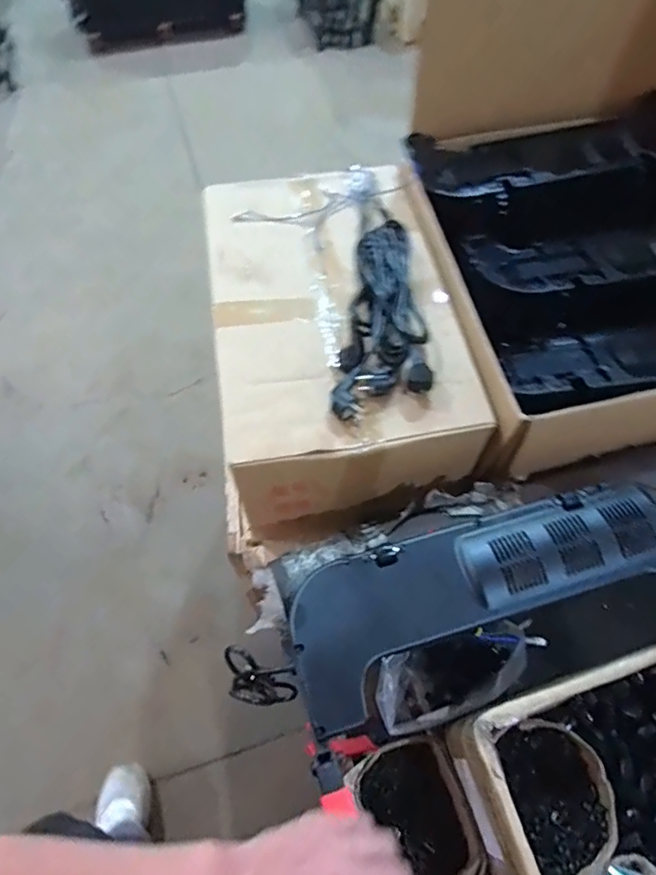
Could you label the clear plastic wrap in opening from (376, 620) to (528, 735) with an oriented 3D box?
[{"bbox_3d":[0.155,0.308,0.706,0.187,0.155,0.091,-17,61,-8],"label":"clear plastic wrap in opening"}]

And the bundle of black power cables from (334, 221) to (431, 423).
[{"bbox_3d":[0.087,-0.174,0.760,0.123,0.037,0.346,7,60,5],"label":"bundle of black power cables"}]

